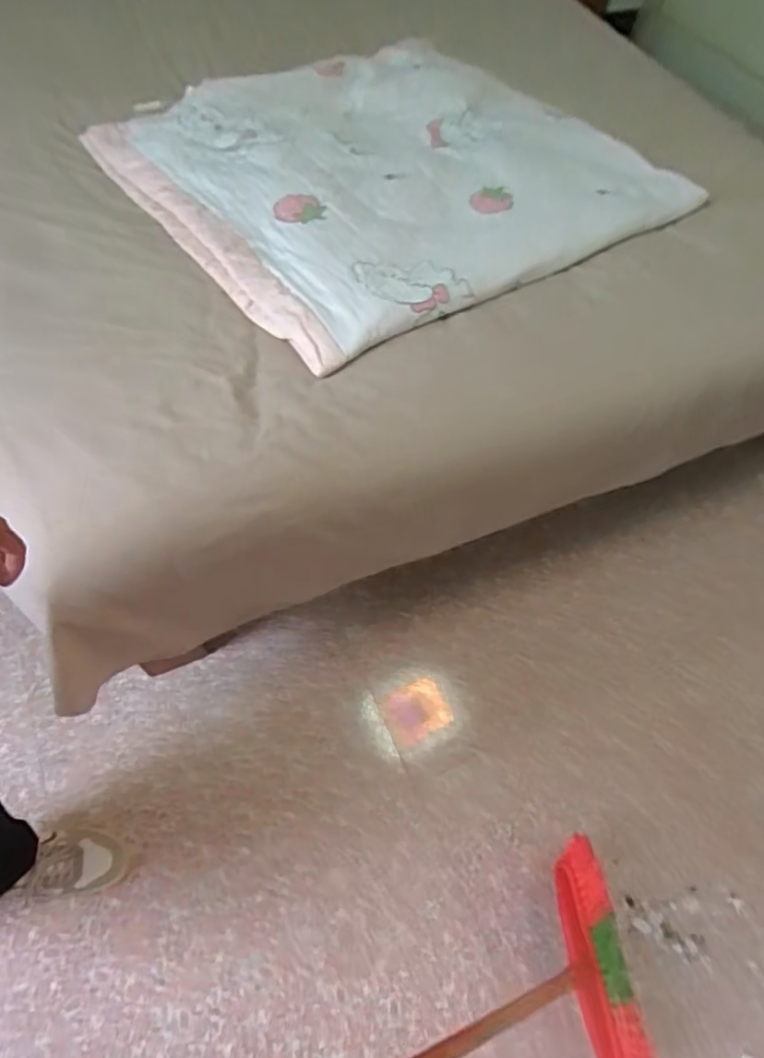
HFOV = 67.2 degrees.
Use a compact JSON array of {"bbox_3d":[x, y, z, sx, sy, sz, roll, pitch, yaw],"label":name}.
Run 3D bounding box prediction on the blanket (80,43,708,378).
[{"bbox_3d":[0.049,-0.688,1.073,0.916,0.086,0.661,-30,73,-19],"label":"blanket"}]

